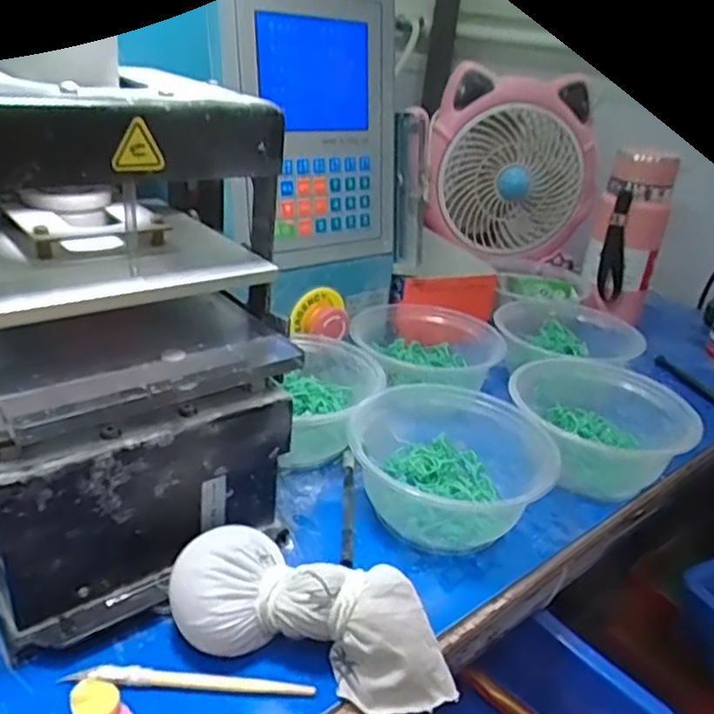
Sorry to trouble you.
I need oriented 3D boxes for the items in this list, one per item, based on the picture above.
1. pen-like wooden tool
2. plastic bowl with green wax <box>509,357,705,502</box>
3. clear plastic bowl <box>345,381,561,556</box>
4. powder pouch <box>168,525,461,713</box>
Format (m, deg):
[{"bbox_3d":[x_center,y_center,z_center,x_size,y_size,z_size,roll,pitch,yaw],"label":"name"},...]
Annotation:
[{"bbox_3d":[-0.080,0.157,0.316,0.118,0.006,0.011,4,26,-5],"label":"pen-like wooden tool"},{"bbox_3d":[0.184,0.056,0.502,0.131,0.058,0.120,5,26,-3],"label":"plastic bowl with green wax"},{"bbox_3d":[0.061,0.075,0.449,0.138,0.062,0.126,5,26,-3],"label":"clear plastic bowl"},{"bbox_3d":[-0.022,0.131,0.331,0.147,0.050,0.054,10,26,7],"label":"powder pouch"}]

